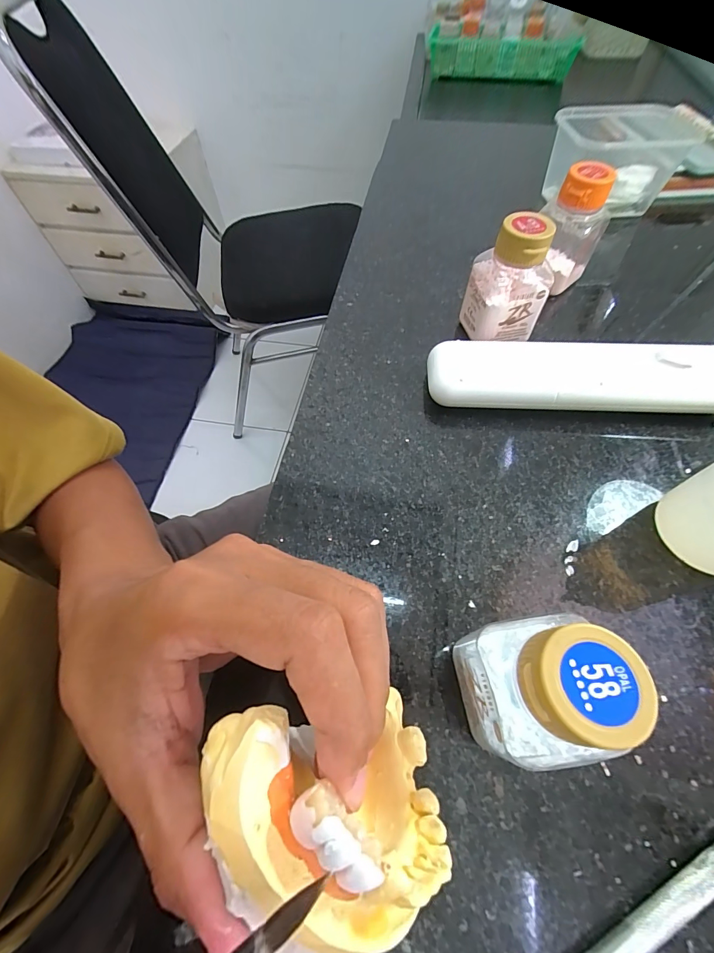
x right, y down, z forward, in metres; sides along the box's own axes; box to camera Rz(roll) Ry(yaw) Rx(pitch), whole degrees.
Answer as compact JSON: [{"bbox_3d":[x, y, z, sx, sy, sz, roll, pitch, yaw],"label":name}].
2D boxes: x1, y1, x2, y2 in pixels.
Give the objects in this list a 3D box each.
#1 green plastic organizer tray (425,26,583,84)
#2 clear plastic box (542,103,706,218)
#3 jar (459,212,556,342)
[{"bbox_3d":[0.287,-0.854,0.749,0.281,0.057,0.098,8,60,7],"label":"green plastic organizer tray"},{"bbox_3d":[0.226,-0.283,0.333,0.094,0.057,0.084,1,60,2],"label":"clear plastic box"},{"bbox_3d":[0.095,-0.122,0.236,0.037,0.072,0.041,-14,60,-6],"label":"jar"}]

